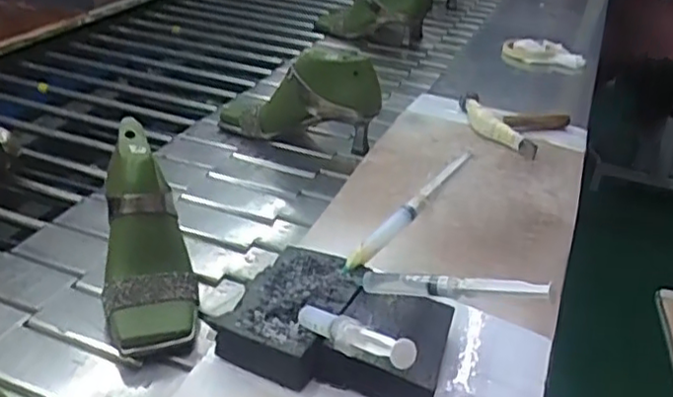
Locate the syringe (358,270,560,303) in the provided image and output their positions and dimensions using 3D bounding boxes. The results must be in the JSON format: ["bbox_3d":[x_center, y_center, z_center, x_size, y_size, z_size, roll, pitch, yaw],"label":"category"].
[{"bbox_3d":[0.083,0.064,0.502,0.153,0.021,0.012,-3,21,37],"label":"syringe"}]

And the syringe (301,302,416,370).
[{"bbox_3d":[0.003,0.087,0.441,0.023,0.016,0.157,-10,3,-23],"label":"syringe"}]

